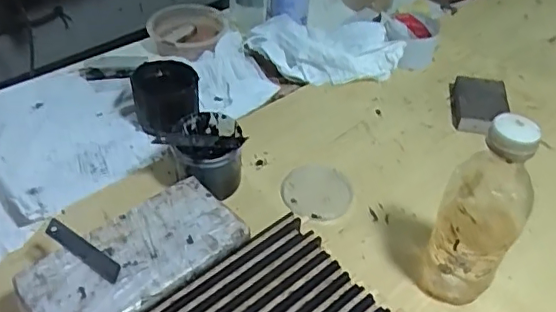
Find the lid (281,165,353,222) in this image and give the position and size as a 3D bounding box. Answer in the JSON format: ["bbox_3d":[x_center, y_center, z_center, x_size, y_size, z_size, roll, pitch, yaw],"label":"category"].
[{"bbox_3d":[0.047,0.043,0.667,0.080,0.013,0.085,2,44,-2],"label":"lid"}]

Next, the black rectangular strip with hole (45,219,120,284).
[{"bbox_3d":[-0.181,0.087,0.516,0.091,0.006,0.016,31,57,18],"label":"black rectangular strip with hole"}]

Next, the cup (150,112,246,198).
[{"bbox_3d":[-0.079,0.006,0.649,0.082,0.081,0.085,2,44,-2],"label":"cup"}]

